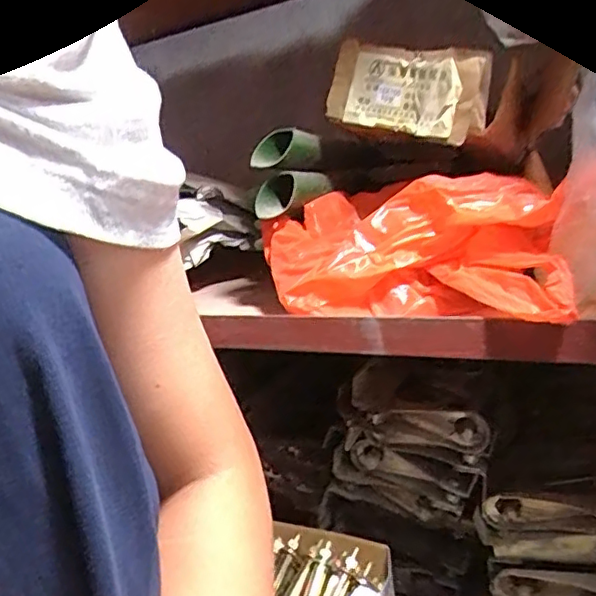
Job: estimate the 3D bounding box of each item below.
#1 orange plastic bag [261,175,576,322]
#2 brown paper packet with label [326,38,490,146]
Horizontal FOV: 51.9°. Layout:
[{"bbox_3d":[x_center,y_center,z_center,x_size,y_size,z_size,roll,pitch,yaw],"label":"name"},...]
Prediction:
[{"bbox_3d":[0.096,-0.041,0.483,0.268,0.094,0.152,4,14,45],"label":"orange plastic bag"},{"bbox_3d":[0.090,-0.178,0.523,0.146,0.069,0.041,26,26,37],"label":"brown paper packet with label"}]

